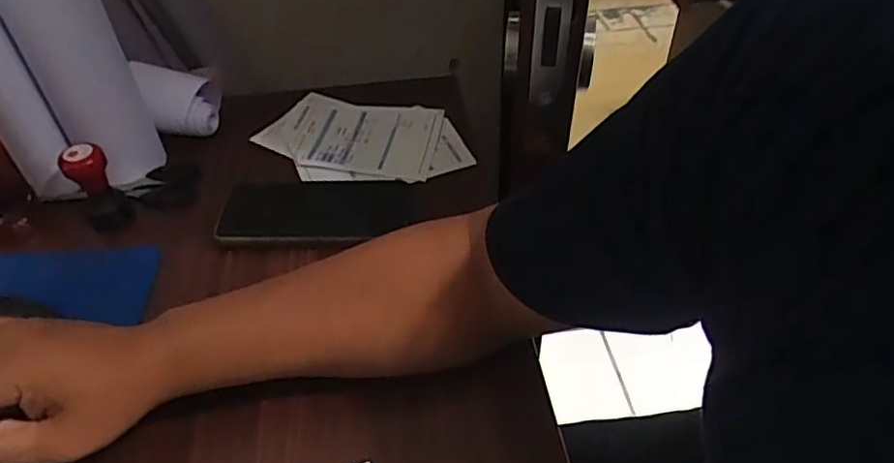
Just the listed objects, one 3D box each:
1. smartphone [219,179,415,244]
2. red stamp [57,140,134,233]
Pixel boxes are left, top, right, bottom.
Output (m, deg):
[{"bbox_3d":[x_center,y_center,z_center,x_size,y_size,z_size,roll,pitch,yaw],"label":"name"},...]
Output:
[{"bbox_3d":[-0.115,-0.022,0.562,0.167,0.012,0.081,-4,45,-3],"label":"smartphone"},{"bbox_3d":[-0.302,-0.040,0.542,0.032,0.075,0.032,6,45,7],"label":"red stamp"}]

